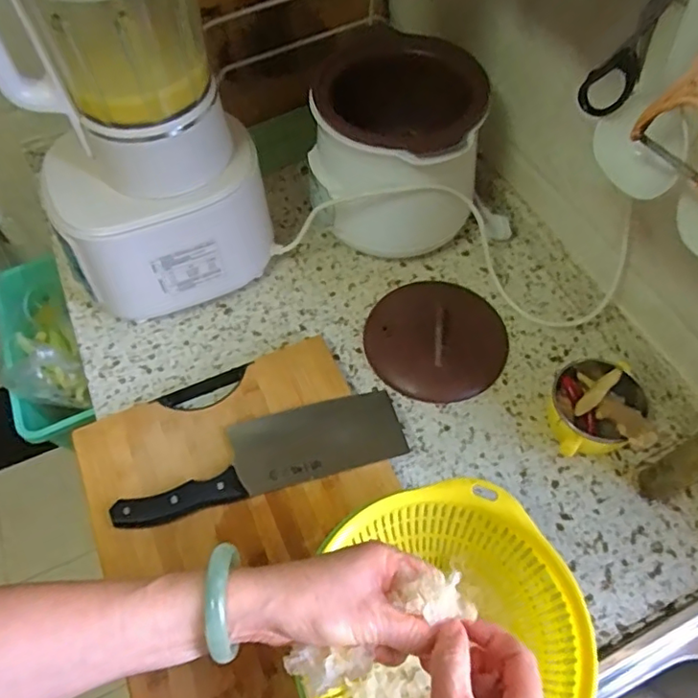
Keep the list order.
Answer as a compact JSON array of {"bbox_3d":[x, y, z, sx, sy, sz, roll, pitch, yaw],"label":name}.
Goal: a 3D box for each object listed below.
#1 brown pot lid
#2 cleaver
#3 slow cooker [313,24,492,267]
[{"bbox_3d":[0.106,-0.019,0.682,0.165,0.035,0.160,-1,58,1],"label":"brown pot lid"},{"bbox_3d":[-0.088,0.105,0.590,0.291,0.018,0.083,-15,59,-8],"label":"cleaver"},{"bbox_3d":[0.057,-0.230,0.711,0.191,0.217,0.155,2,58,3],"label":"slow cooker"}]

